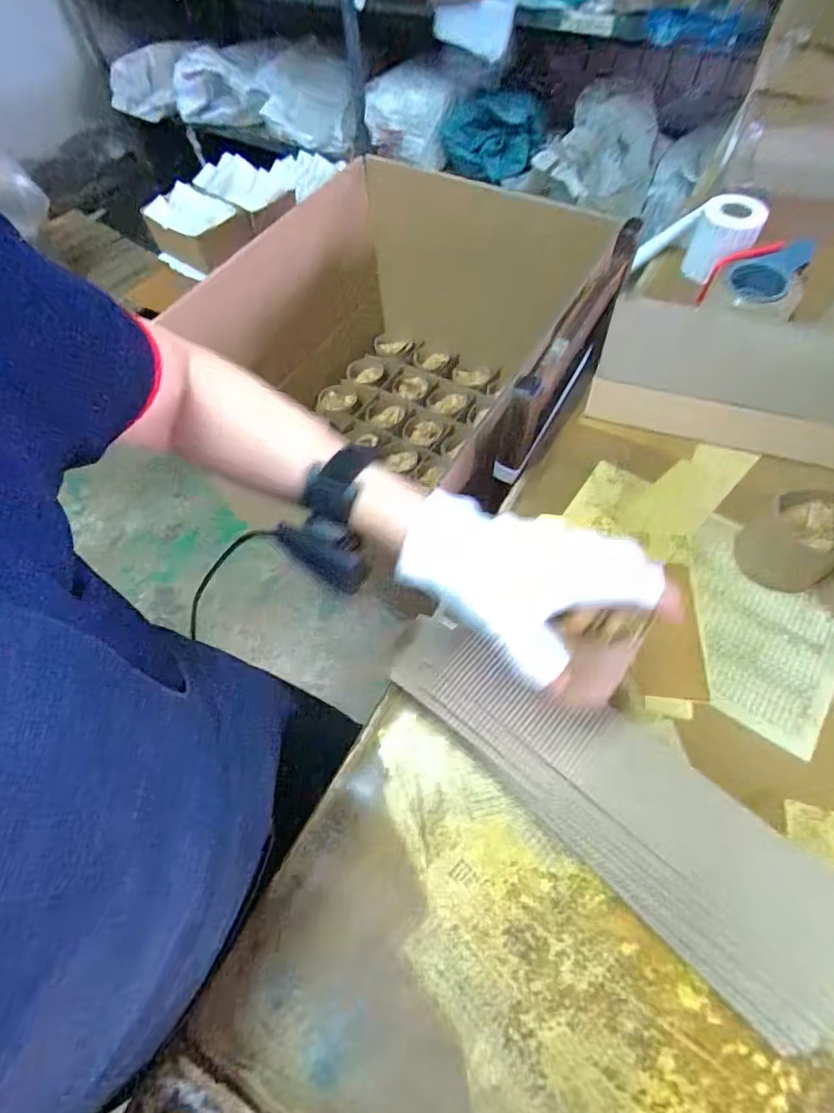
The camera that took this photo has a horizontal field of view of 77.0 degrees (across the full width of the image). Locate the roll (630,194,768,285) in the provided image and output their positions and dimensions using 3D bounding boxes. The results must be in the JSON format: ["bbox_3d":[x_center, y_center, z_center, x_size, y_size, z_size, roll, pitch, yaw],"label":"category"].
[{"bbox_3d":[0.400,-0.452,0.752,0.147,0.102,0.071,20,62,13],"label":"roll"}]

